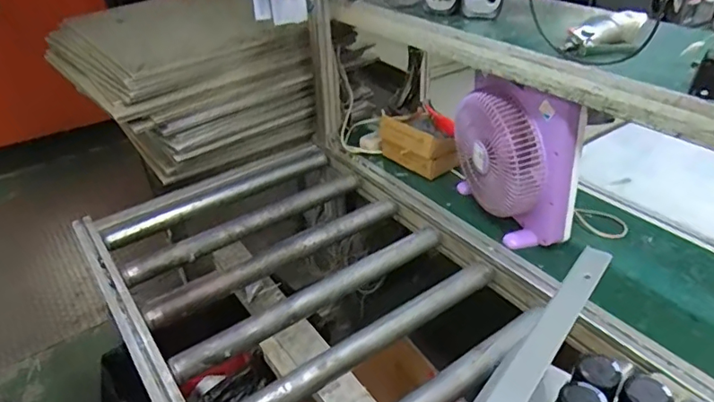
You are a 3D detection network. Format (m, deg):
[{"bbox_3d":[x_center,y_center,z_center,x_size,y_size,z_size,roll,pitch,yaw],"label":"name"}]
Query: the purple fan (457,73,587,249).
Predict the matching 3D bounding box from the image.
[{"bbox_3d":[0.300,-0.089,0.998,0.129,0.285,0.270,-11,35,-11],"label":"purple fan"}]

